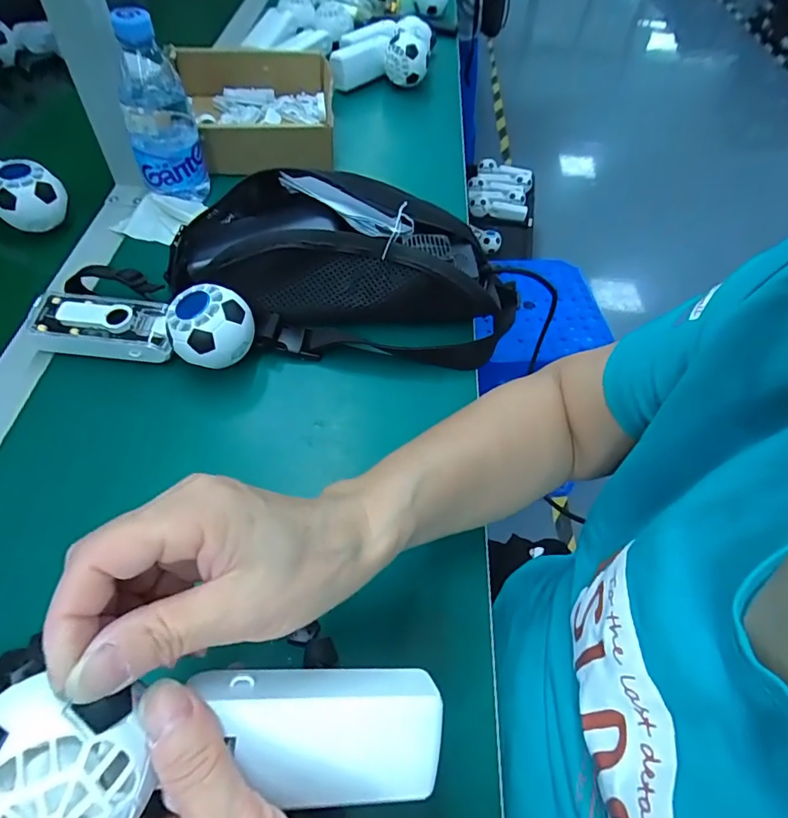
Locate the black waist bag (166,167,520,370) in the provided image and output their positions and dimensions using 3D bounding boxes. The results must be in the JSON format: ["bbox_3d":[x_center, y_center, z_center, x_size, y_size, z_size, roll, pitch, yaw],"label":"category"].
[{"bbox_3d":[-0.033,-0.136,0.433,0.301,0.083,0.180,6,55,-1],"label":"black waist bag"}]

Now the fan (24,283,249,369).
[{"bbox_3d":[-0.198,-0.067,0.384,0.176,0.057,0.051,8,55,1],"label":"fan"}]

